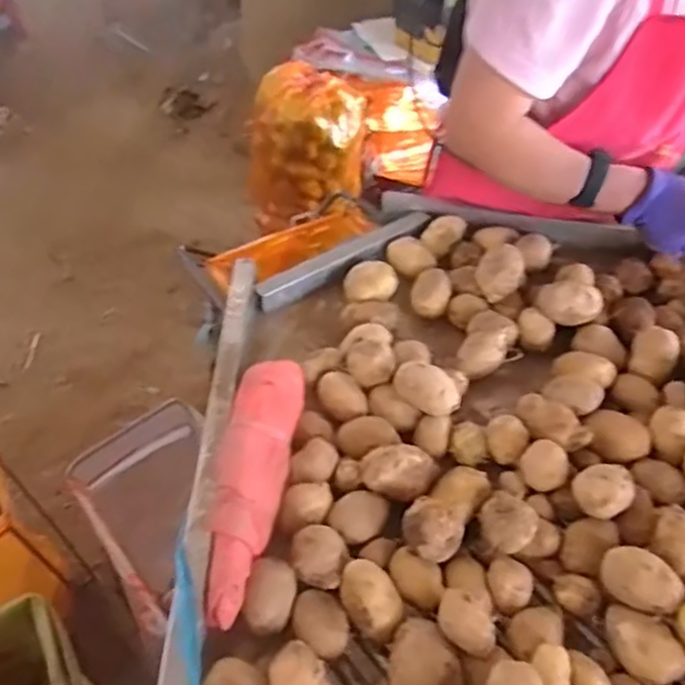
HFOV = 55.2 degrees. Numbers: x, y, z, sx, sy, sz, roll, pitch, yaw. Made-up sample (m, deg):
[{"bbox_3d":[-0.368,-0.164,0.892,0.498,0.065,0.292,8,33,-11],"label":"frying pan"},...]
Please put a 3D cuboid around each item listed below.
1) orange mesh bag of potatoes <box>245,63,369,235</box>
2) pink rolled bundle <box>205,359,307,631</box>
[{"bbox_3d":[-0.092,-0.492,1.727,0.281,0.371,0.239,8,49,1],"label":"orange mesh bag of potatoes"},{"bbox_3d":[-0.093,0.129,0.657,0.069,0.049,0.284,9,49,2],"label":"pink rolled bundle"}]

